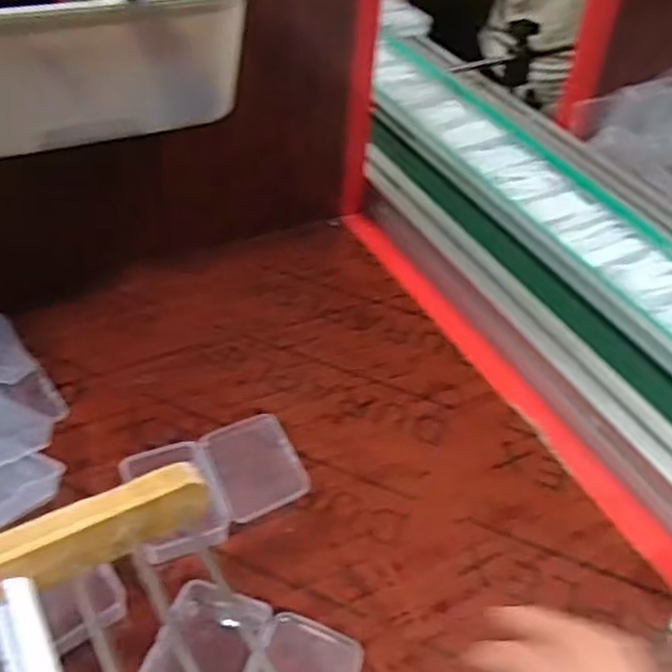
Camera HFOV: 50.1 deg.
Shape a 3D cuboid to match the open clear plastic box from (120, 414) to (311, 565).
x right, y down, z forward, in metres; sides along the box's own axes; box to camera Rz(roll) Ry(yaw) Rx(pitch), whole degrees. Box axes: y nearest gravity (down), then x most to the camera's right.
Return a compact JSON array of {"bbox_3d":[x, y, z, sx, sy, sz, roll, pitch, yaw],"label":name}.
[{"bbox_3d":[-0.093,0.112,0.554,0.124,0.026,0.087,-18,48,-21],"label":"open clear plastic box"}]

